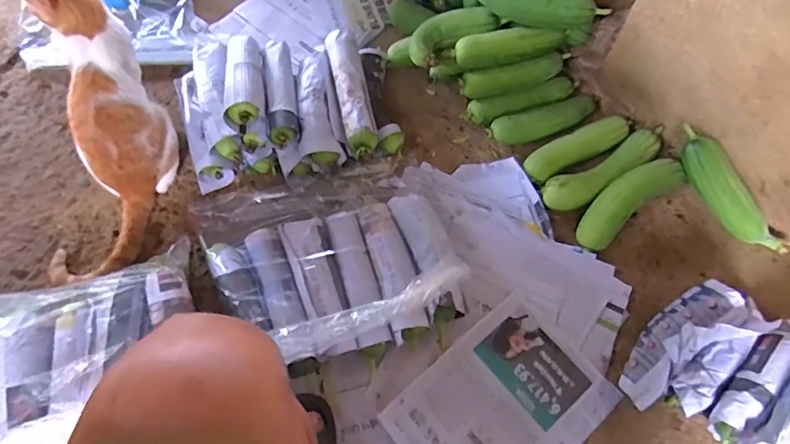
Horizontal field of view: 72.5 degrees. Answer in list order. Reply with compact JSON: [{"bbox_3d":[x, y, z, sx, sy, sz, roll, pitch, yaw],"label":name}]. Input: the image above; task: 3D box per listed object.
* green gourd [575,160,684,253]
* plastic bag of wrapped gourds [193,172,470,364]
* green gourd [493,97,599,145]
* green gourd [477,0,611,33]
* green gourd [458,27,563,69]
[{"bbox_3d":[0.356,-0.035,0.824,0.199,0.063,0.064,-36,69,-14],"label":"green gourd"},{"bbox_3d":[-0.099,0.049,0.769,0.364,0.086,0.280,-10,66,-3],"label":"plastic bag of wrapped gourds"},{"bbox_3d":[0.248,-0.170,0.893,0.180,0.039,0.054,-13,66,-4],"label":"green gourd"},{"bbox_3d":[0.211,-0.340,0.834,0.225,0.053,0.061,19,64,7],"label":"green gourd"},{"bbox_3d":[0.183,-0.278,0.842,0.174,0.047,0.048,0,63,-2],"label":"green gourd"}]

